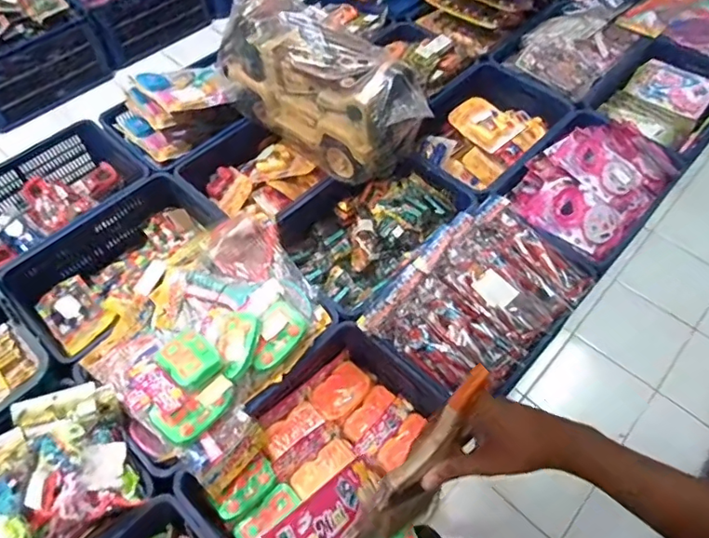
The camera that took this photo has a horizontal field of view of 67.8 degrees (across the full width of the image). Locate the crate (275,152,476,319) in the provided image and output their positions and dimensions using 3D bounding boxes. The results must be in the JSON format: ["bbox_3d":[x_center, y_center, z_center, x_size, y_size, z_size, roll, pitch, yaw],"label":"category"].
[{"bbox_3d":[0.059,-0.156,1.820,0.573,0.229,0.395,-36,63,-22],"label":"crate"}]

